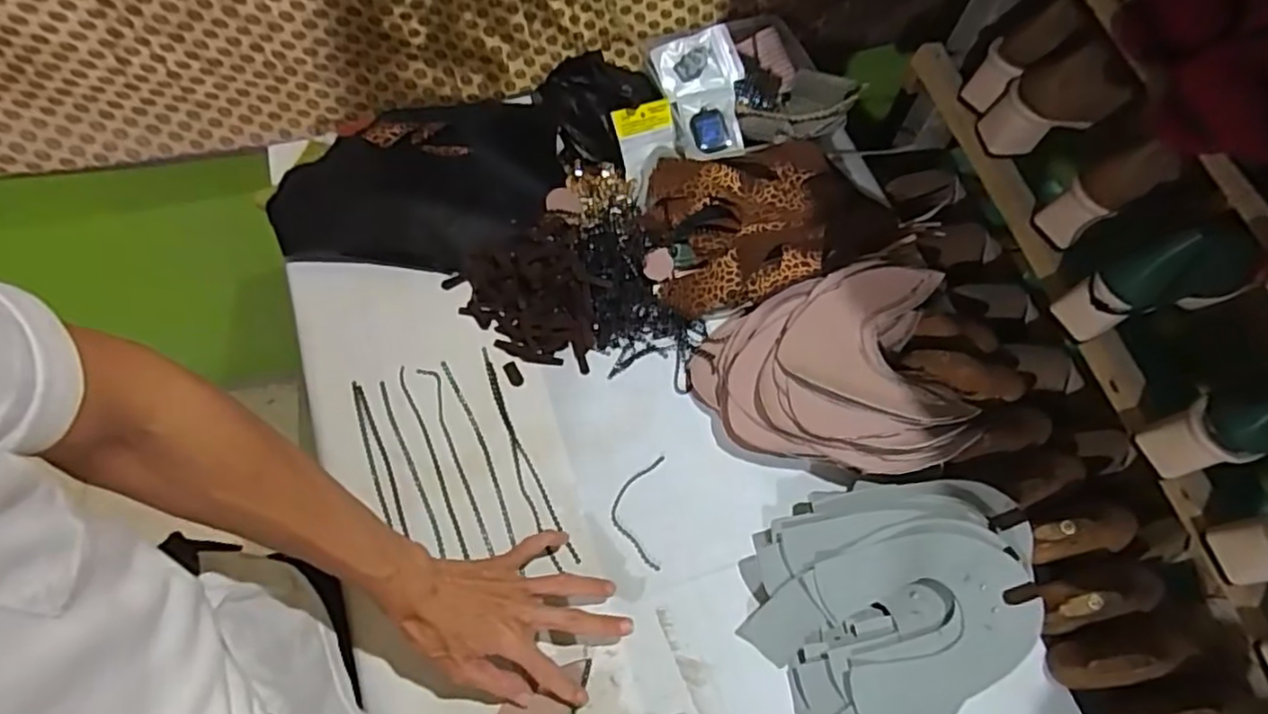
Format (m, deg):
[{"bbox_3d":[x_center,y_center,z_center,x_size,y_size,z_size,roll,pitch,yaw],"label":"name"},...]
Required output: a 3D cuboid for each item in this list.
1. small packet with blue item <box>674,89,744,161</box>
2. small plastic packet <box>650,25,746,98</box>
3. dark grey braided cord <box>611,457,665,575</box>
[{"bbox_3d":[0.088,-0.273,0.805,0.077,0.026,0.091,2,64,-2],"label":"small packet with blue item"},{"bbox_3d":[0.077,-0.353,0.821,0.101,0.012,0.070,-22,95,-5],"label":"small plastic packet"},{"bbox_3d":[0.003,0.147,0.651,0.047,0.004,0.107,3,64,-1],"label":"dark grey braided cord"}]

